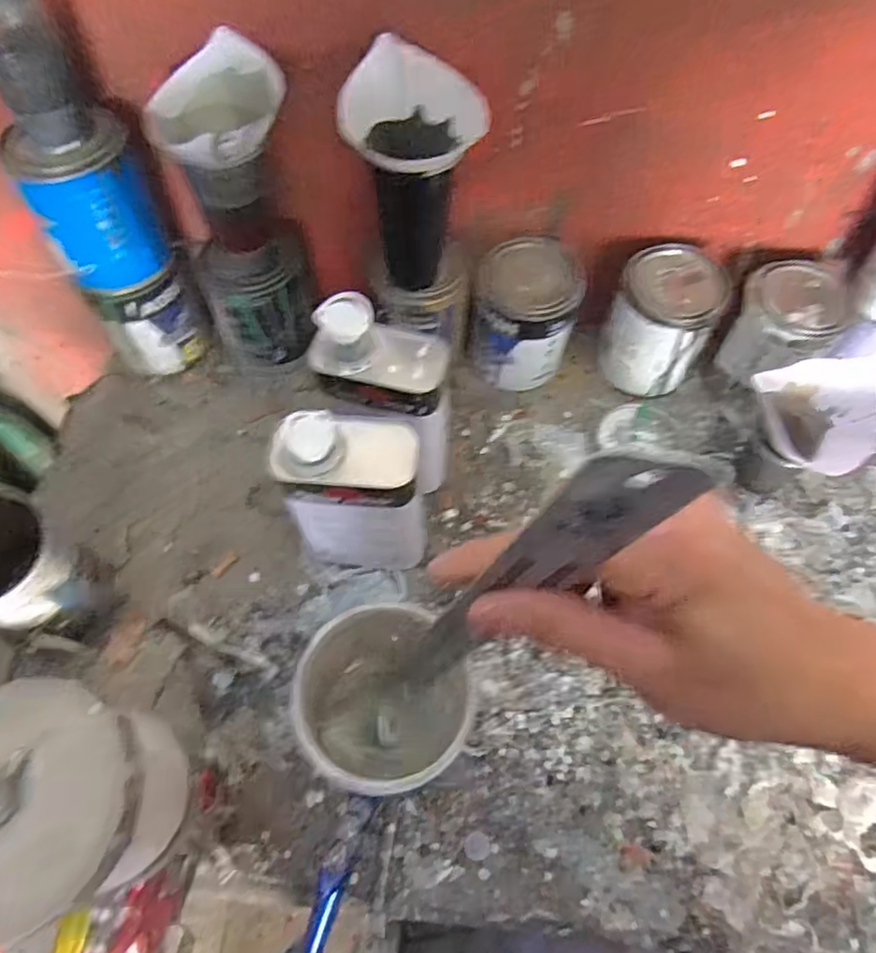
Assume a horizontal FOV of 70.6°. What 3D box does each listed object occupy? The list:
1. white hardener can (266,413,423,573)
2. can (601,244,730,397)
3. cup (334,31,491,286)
[{"bbox_3d":[-0.073,0.022,0.549,0.112,0.206,0.071,4,62,2],"label":"white hardener can"},{"bbox_3d":[0.244,-0.168,0.678,0.103,0.130,0.098,0,62,0],"label":"can"},{"bbox_3d":[-0.023,-0.267,0.558,0.097,0.181,0.094,0,62,0],"label":"cup"}]

